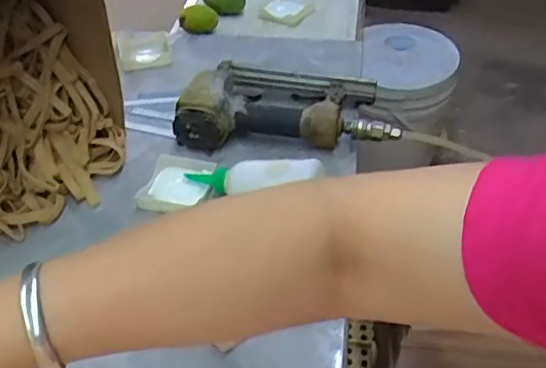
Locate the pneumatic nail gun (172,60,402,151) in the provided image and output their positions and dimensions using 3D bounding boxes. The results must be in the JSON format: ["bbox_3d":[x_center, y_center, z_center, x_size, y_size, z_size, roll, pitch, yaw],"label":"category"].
[{"bbox_3d":[0.015,-0.110,0.753,0.263,0.060,0.151,0,43,1],"label":"pneumatic nail gun"}]

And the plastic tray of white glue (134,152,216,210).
[{"bbox_3d":[-0.109,0.002,0.672,0.074,0.022,0.078,14,45,16],"label":"plastic tray of white glue"}]

